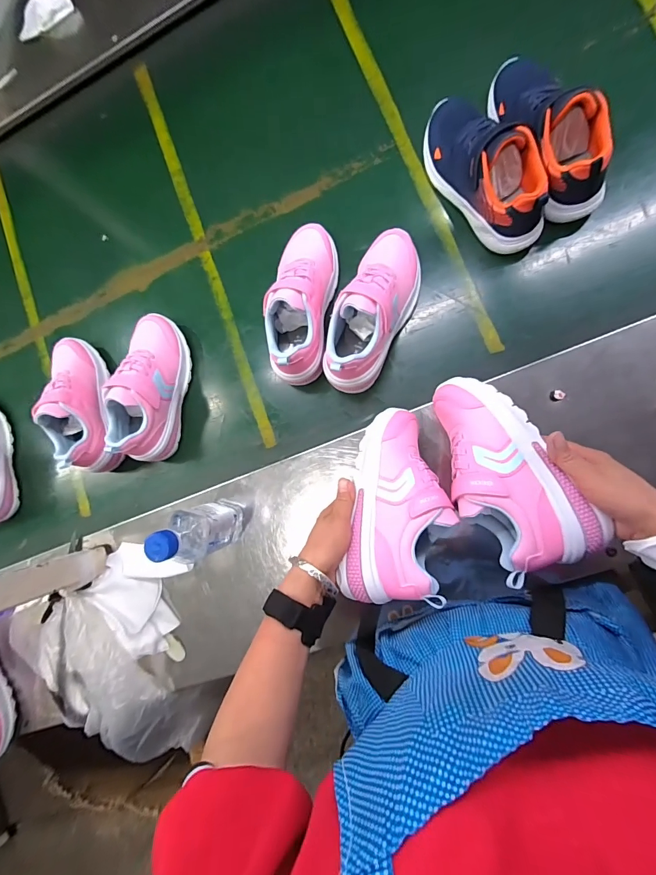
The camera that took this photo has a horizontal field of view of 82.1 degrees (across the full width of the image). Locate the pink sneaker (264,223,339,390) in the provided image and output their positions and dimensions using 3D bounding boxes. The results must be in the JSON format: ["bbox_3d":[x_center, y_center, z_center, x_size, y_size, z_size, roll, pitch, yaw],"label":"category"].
[{"bbox_3d":[-0.036,-0.189,0.526,0.080,0.105,0.224,6,89,8],"label":"pink sneaker"}]

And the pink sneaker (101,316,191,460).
[{"bbox_3d":[-0.270,-0.078,0.575,0.080,0.104,0.223,4,89,8],"label":"pink sneaker"}]

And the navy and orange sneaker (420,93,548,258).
[{"bbox_3d":[0.206,-0.353,0.489,0.086,0.094,0.223,-35,84,6],"label":"navy and orange sneaker"}]

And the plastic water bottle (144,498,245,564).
[{"bbox_3d":[-0.163,0.119,0.479,0.060,0.159,0.057,2,89,8],"label":"plastic water bottle"}]

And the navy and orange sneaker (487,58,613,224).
[{"bbox_3d":[0.282,-0.393,0.469,0.098,0.097,0.227,-31,84,6],"label":"navy and orange sneaker"}]

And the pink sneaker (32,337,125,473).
[{"bbox_3d":[-0.393,-0.054,0.596,0.075,0.105,0.222,-18,86,7],"label":"pink sneaker"}]

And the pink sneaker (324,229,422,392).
[{"bbox_3d":[0.063,-0.171,0.505,0.084,0.102,0.224,24,92,8],"label":"pink sneaker"}]

